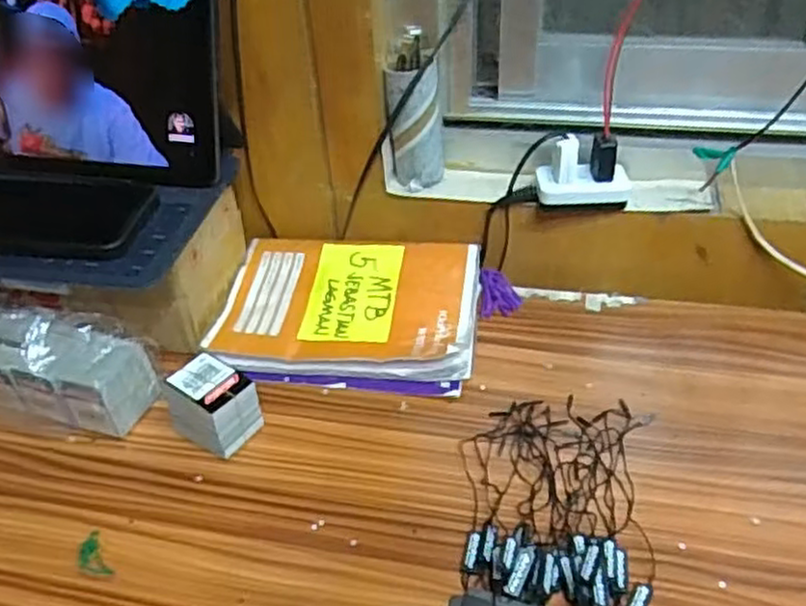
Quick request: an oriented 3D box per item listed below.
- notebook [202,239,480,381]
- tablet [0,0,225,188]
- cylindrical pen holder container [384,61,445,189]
[{"bbox_3d":[-0.042,0.002,0.599,0.201,0.026,0.142,3,41,7],"label":"notebook"},{"bbox_3d":[-0.267,-0.177,0.561,0.268,0.167,0.017,8,22,9],"label":"tablet"},{"bbox_3d":[0.010,-0.140,0.600,0.045,0.102,0.034,-2,41,2],"label":"cylindrical pen holder container"}]

